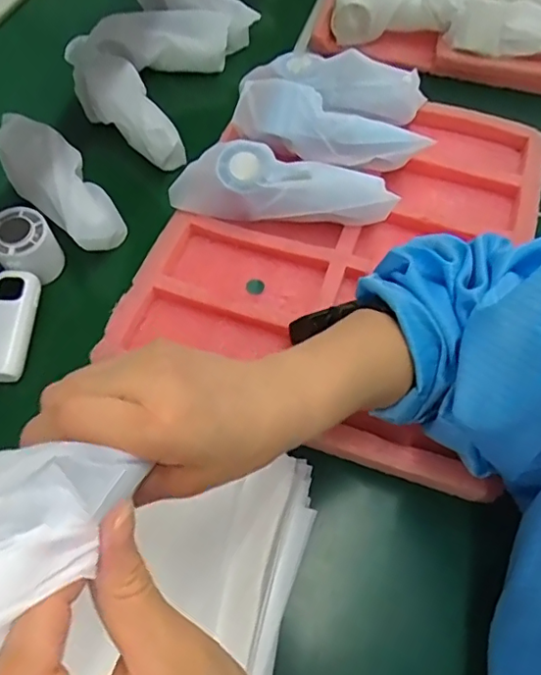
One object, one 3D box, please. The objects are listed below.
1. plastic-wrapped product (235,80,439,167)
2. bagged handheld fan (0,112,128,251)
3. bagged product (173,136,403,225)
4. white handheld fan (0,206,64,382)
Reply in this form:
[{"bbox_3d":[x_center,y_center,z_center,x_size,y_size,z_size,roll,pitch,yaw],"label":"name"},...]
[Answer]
[{"bbox_3d":[0.061,-0.217,0.565,0.196,0.047,0.059,16,58,9],"label":"plastic-wrapped product"},{"bbox_3d":[-0.221,-0.161,0.560,0.065,0.047,0.186,-33,64,-21],"label":"bagged handheld fan"},{"bbox_3d":[0.011,-0.140,0.530,0.204,0.062,0.063,10,57,5],"label":"bagged product"},{"bbox_3d":[-0.230,-0.036,0.495,0.049,0.047,0.156,2,69,0],"label":"white handheld fan"}]

